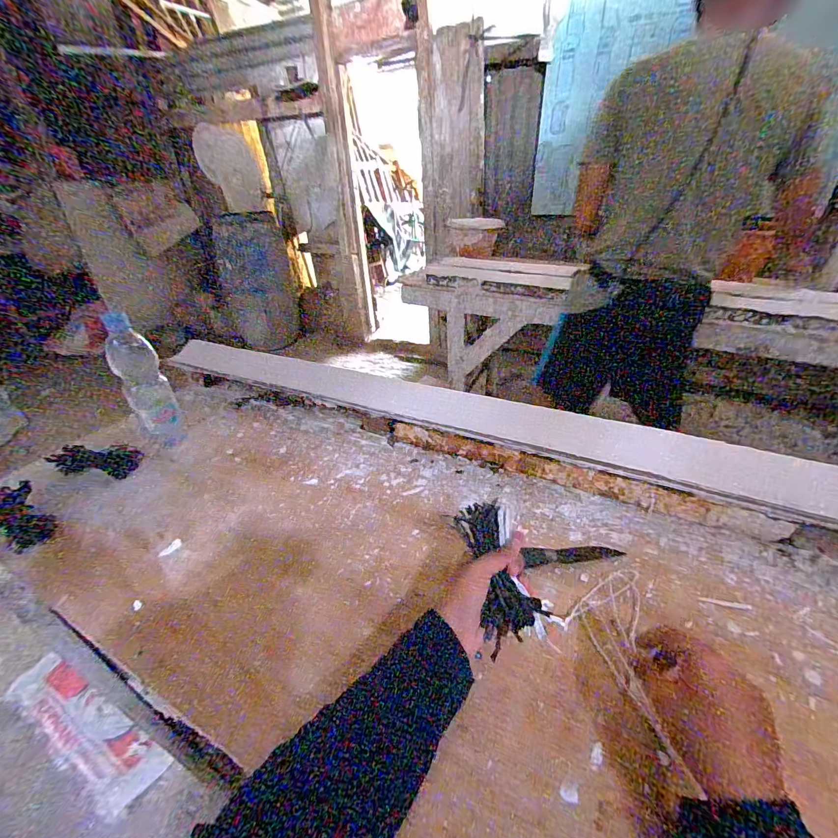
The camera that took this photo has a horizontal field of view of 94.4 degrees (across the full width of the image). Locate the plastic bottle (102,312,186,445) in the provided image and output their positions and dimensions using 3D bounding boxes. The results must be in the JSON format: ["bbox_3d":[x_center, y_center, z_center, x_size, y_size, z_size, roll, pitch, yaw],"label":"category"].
[{"bbox_3d":[-0.455,-0.051,0.651,0.063,0.244,0.078,-24,39,-28],"label":"plastic bottle"}]

